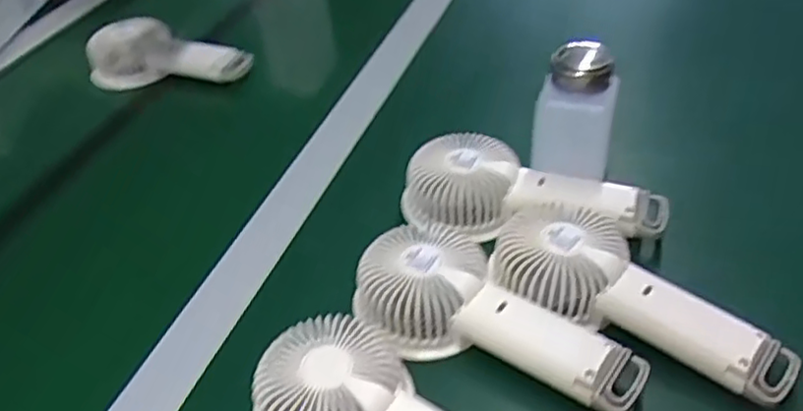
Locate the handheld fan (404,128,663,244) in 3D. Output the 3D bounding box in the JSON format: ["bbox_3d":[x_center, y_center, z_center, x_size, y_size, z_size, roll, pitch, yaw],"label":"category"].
[{"bbox_3d":[0.090,-0.009,0.477,0.178,0.037,0.070,11,44,19],"label":"handheld fan"}]

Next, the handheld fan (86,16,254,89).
[{"bbox_3d":[-0.236,-0.156,0.701,0.183,0.043,0.069,4,42,11],"label":"handheld fan"}]

